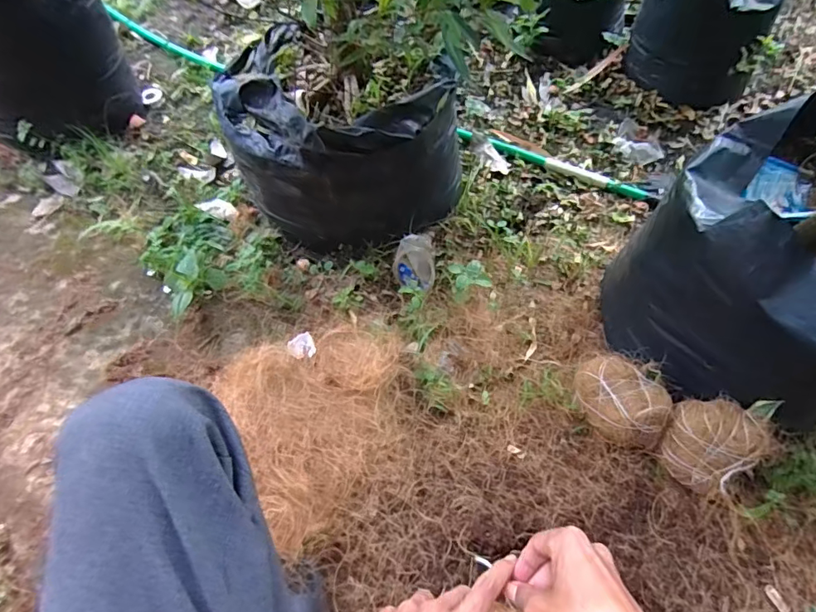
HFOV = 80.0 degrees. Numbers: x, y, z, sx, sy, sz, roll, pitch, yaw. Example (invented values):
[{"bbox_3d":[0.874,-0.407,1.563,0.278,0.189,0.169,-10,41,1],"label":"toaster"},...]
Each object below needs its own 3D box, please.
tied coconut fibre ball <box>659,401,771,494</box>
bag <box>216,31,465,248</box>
[{"bbox_3d":[0.364,0.161,0.586,0.092,0.075,0.095,-1,56,2],"label":"tied coconut fibre ball"},{"bbox_3d":[-0.121,-0.280,0.811,0.314,0.234,0.335,-30,60,-17],"label":"bag"}]

